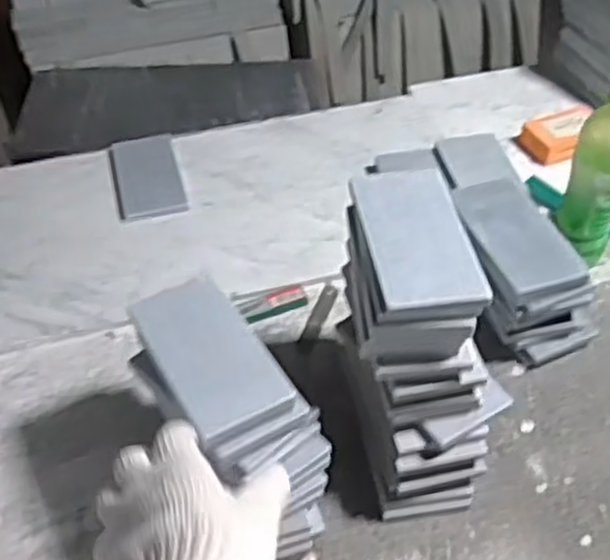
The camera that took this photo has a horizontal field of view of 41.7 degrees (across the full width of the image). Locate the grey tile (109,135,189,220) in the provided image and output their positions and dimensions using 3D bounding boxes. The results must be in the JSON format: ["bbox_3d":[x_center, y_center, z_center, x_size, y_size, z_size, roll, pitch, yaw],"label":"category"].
[{"bbox_3d":[-0.197,-0.134,0.997,0.080,0.004,0.163,-12,47,-10],"label":"grey tile"}]

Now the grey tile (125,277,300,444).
[{"bbox_3d":[-0.076,0.058,0.630,0.075,0.020,0.145,-25,50,-19],"label":"grey tile"}]

